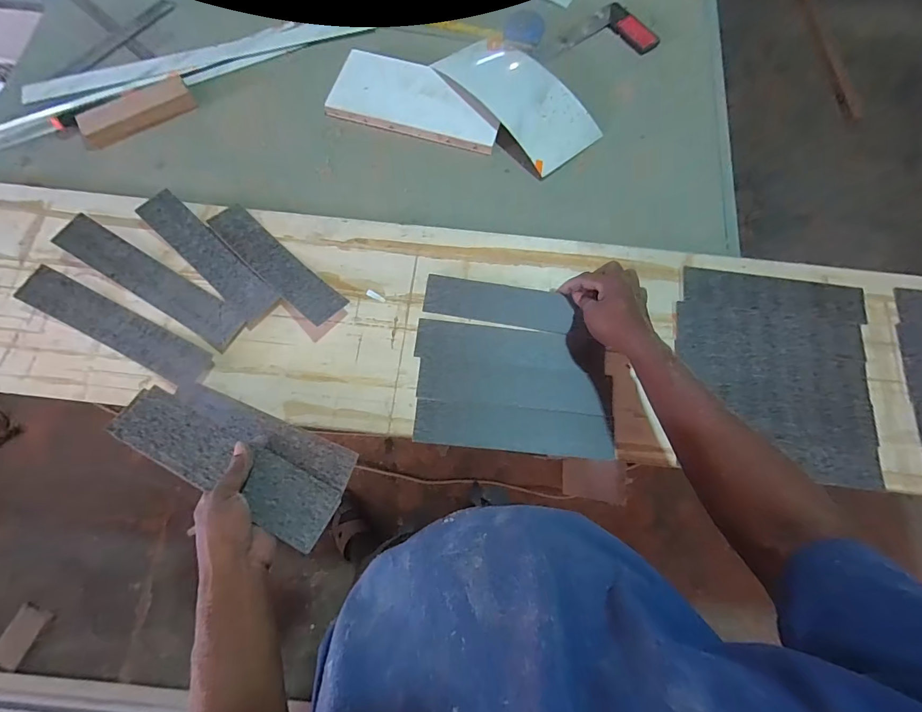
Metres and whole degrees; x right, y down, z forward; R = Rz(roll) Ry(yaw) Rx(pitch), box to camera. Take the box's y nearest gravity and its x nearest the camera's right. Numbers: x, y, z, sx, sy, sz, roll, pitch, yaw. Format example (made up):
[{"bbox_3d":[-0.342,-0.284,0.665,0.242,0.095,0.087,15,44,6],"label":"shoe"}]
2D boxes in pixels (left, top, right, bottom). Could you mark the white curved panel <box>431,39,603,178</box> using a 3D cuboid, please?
[{"bbox_3d":[0.092,-0.439,0.690,0.136,0.032,0.289,-38,76,-11],"label":"white curved panel"}]

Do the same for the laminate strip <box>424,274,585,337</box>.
[{"bbox_3d":[0.060,-0.073,0.586,0.217,0.008,0.058,10,76,3],"label":"laminate strip"}]

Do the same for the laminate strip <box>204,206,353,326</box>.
[{"bbox_3d":[-0.263,-0.133,0.589,0.256,0.018,0.056,40,69,16],"label":"laminate strip"}]

